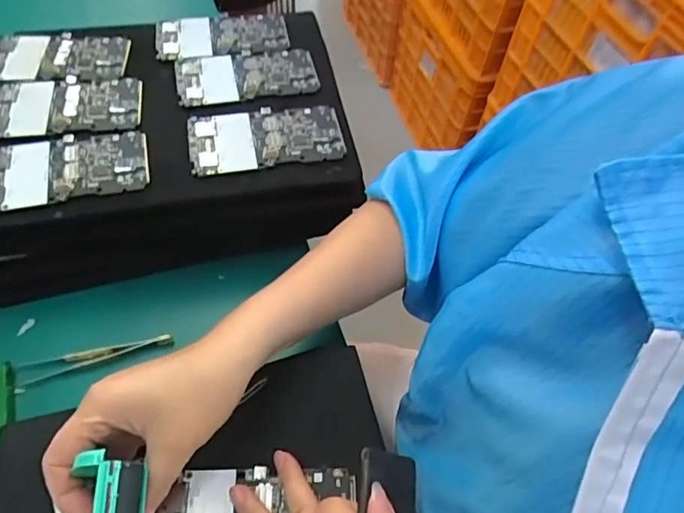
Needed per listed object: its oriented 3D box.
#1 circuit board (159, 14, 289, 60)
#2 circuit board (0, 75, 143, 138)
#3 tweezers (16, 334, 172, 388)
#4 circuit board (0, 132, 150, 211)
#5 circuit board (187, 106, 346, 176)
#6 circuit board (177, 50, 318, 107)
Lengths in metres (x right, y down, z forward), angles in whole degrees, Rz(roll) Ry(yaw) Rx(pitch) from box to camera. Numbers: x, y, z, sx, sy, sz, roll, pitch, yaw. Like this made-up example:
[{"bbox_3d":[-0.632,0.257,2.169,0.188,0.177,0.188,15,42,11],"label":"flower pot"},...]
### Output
[{"bbox_3d":[-0.125,-0.232,0.533,0.133,0.010,0.067,-7,59,-8],"label":"circuit board"},{"bbox_3d":[-0.251,-0.137,0.464,0.133,0.007,0.069,-3,59,-6],"label":"circuit board"},{"bbox_3d":[-0.214,0.086,0.446,0.127,0.010,0.019,-12,60,-11],"label":"tweezers"},{"bbox_3d":[-0.230,-0.072,0.427,0.131,0.007,0.066,-10,59,-10],"label":"circuit board"},{"bbox_3d":[-0.067,-0.105,0.457,0.132,0.010,0.065,-10,59,-9],"label":"circuit board"},{"bbox_3d":[-0.092,-0.175,0.499,0.133,0.007,0.066,-7,59,-8],"label":"circuit board"}]

